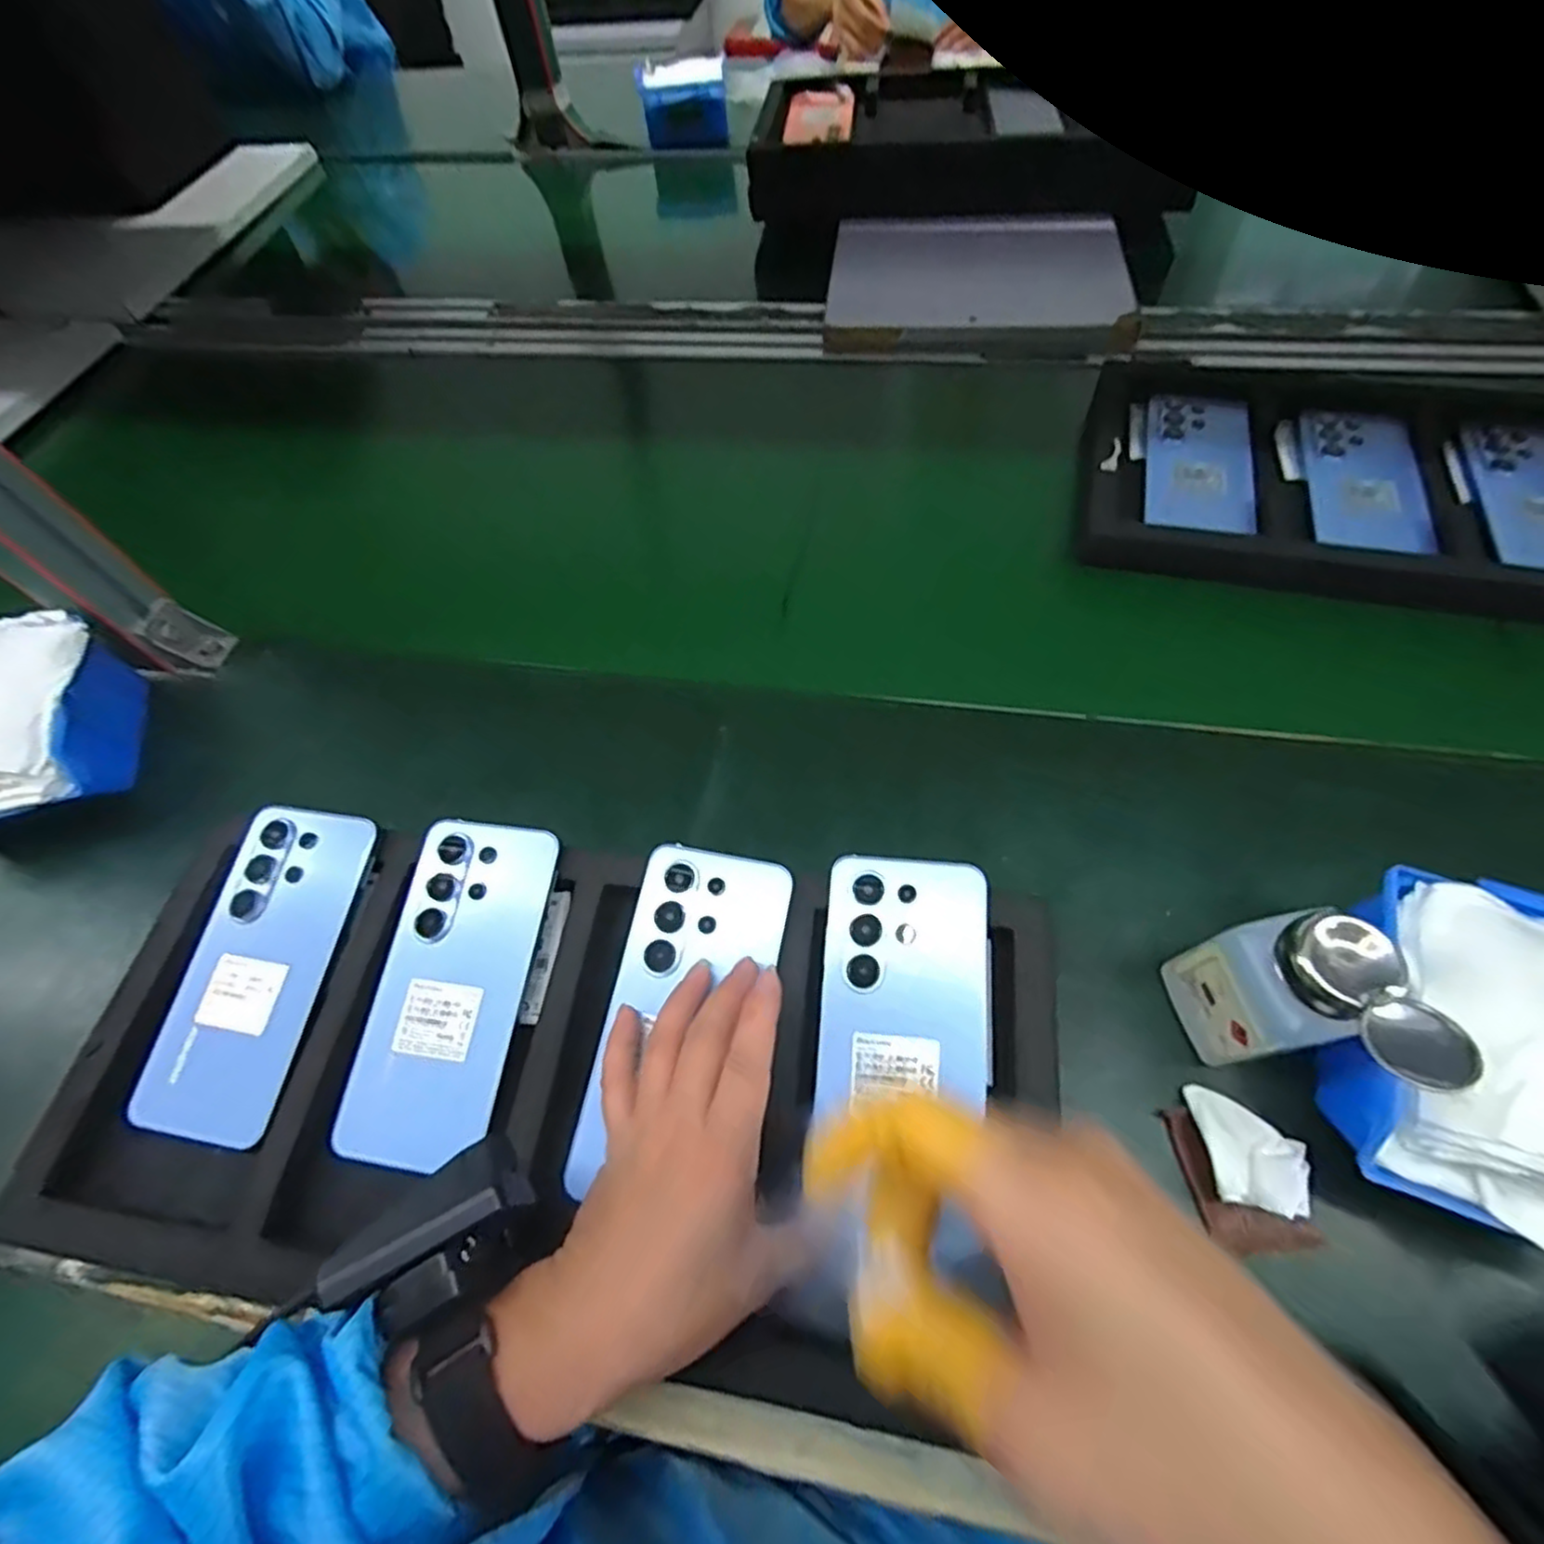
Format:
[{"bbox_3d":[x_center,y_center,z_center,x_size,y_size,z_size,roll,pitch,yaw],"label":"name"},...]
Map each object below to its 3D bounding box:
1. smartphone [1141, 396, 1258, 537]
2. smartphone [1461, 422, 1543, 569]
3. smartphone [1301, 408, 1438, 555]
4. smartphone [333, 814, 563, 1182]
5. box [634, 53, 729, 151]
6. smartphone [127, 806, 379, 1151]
[{"bbox_3d":[0.338,-0.247,0.557,0.077,0.005,0.161,13,60,12],"label":"smartphone"},{"bbox_3d":[0.563,-0.206,0.518,0.074,0.004,0.165,13,60,12],"label":"smartphone"},{"bbox_3d":[0.452,-0.226,0.536,0.079,0.005,0.167,14,61,12],"label":"smartphone"},{"bbox_3d":[-0.166,0.109,0.364,0.079,0.010,0.169,8,72,9],"label":"smartphone"},{"bbox_3d":[-0.120,-0.932,0.989,0.121,0.077,0.103,-5,58,1],"label":"box"},{"bbox_3d":[-0.274,0.102,0.379,0.078,0.007,0.167,7,69,7],"label":"smartphone"}]

